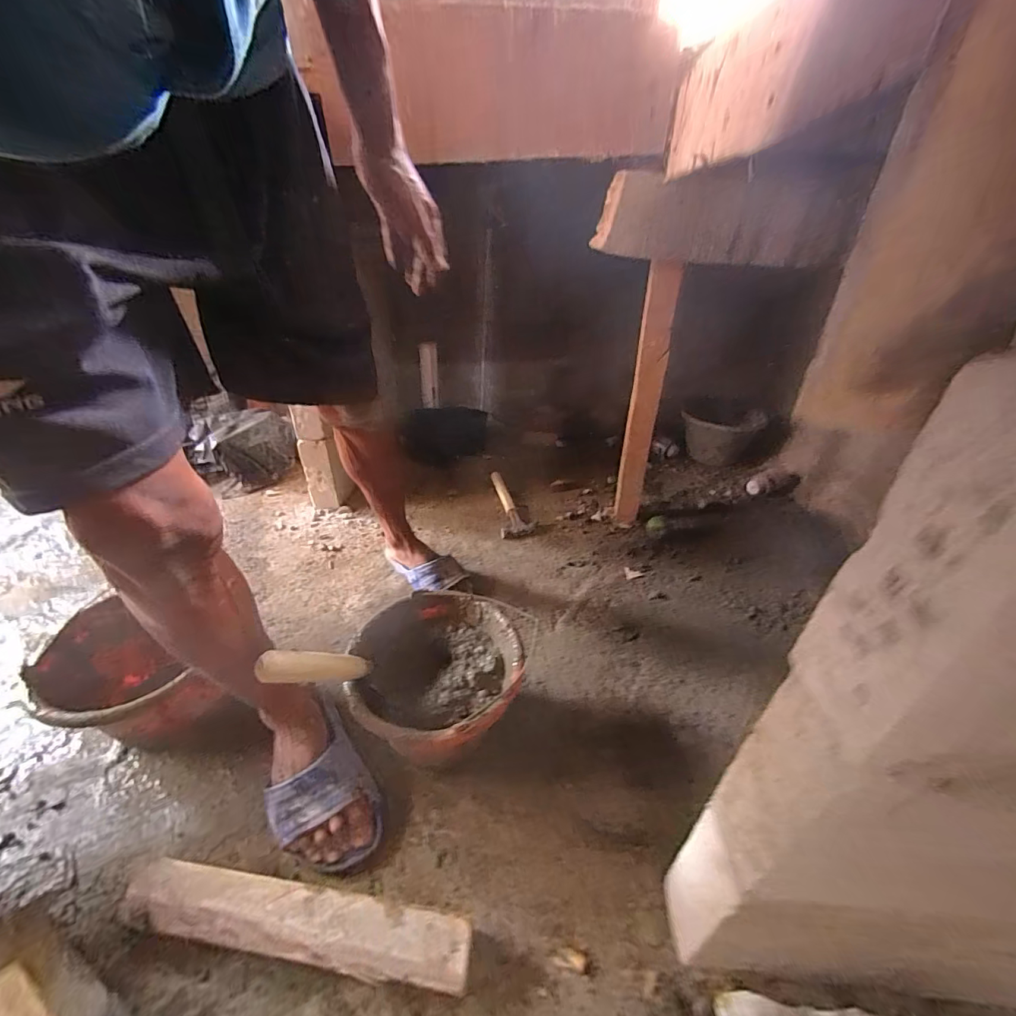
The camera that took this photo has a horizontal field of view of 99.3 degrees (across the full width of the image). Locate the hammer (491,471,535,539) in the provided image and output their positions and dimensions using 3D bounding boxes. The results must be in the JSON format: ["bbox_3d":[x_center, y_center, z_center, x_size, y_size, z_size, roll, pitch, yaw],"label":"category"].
[{"bbox_3d":[0.009,-0.015,1.195,0.094,0.040,0.297,-4,33,-9],"label":"hammer"}]

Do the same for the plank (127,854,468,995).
[{"bbox_3d":[-0.232,0.447,0.468,0.384,0.049,0.058,6,33,7],"label":"plank"}]

